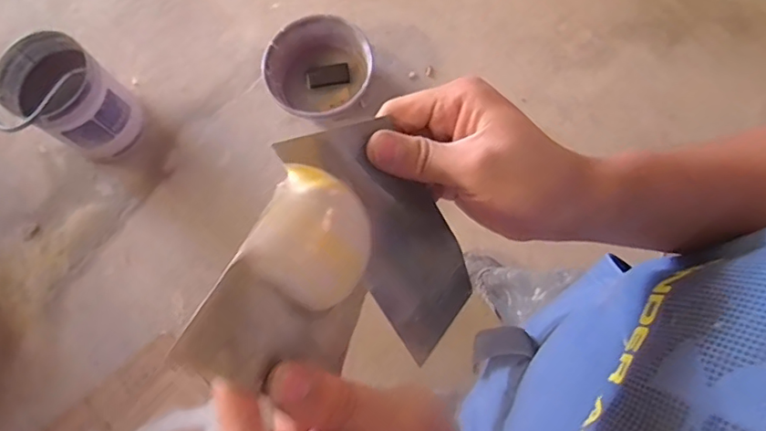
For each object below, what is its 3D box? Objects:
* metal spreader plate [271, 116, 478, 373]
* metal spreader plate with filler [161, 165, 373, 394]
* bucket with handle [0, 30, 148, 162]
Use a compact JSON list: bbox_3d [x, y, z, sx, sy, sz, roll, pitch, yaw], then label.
[{"bbox_3d":[0.006,0.007,0.303,0.067,0.008,0.142,-44,111,-33],"label":"metal spreader plate"},{"bbox_3d":[-0.035,0.036,0.242,0.018,0.074,0.109,-10,38,40],"label":"metal spreader plate with filler"},{"bbox_3d":[-0.953,-0.348,1.665,0.290,0.352,0.292,-1,75,3],"label":"bucket with handle"}]

